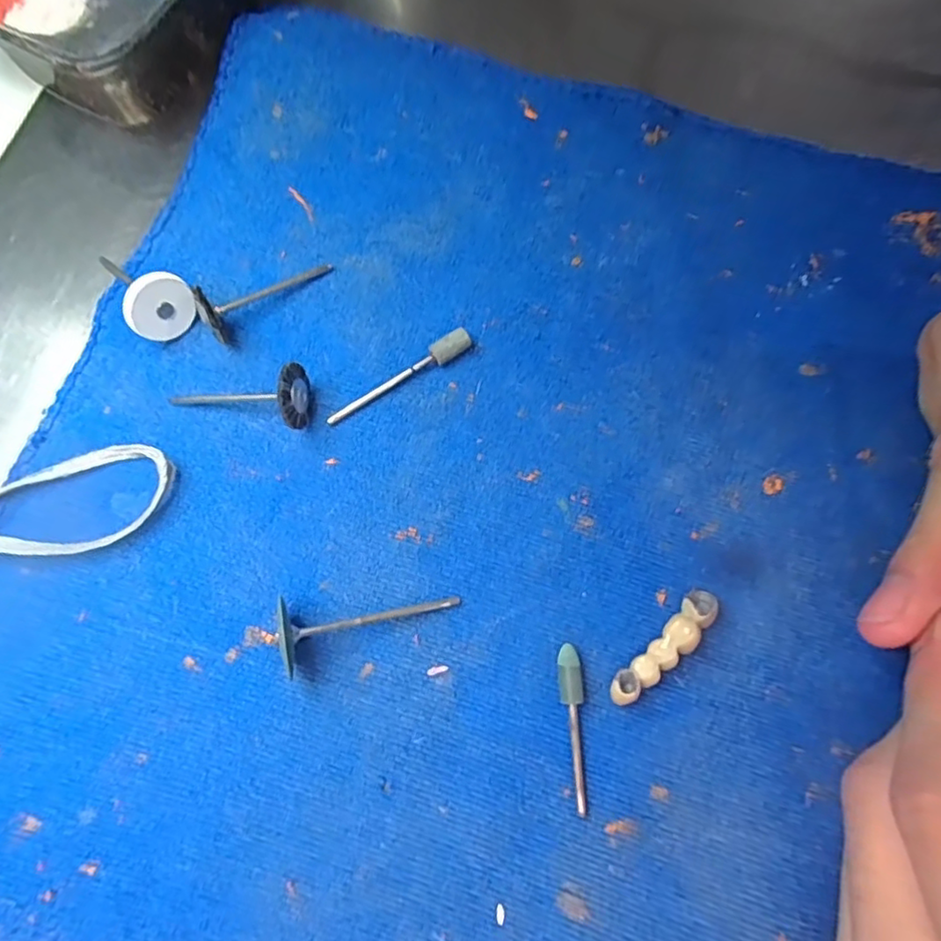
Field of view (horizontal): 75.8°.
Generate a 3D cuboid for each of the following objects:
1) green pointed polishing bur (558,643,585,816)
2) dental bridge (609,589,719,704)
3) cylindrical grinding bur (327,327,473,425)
[{"bbox_3d":[0.026,0.066,0.156,0.006,0.006,0.040,0,74,-1],"label":"green pointed polishing bur"},{"bbox_3d":[0.052,0.047,0.160,0.038,0.010,0.009,-43,79,-12],"label":"dental bridge"},{"bbox_3d":[-0.021,-0.028,0.180,0.048,0.007,0.006,-29,76,-9],"label":"cylindrical grinding bur"}]

